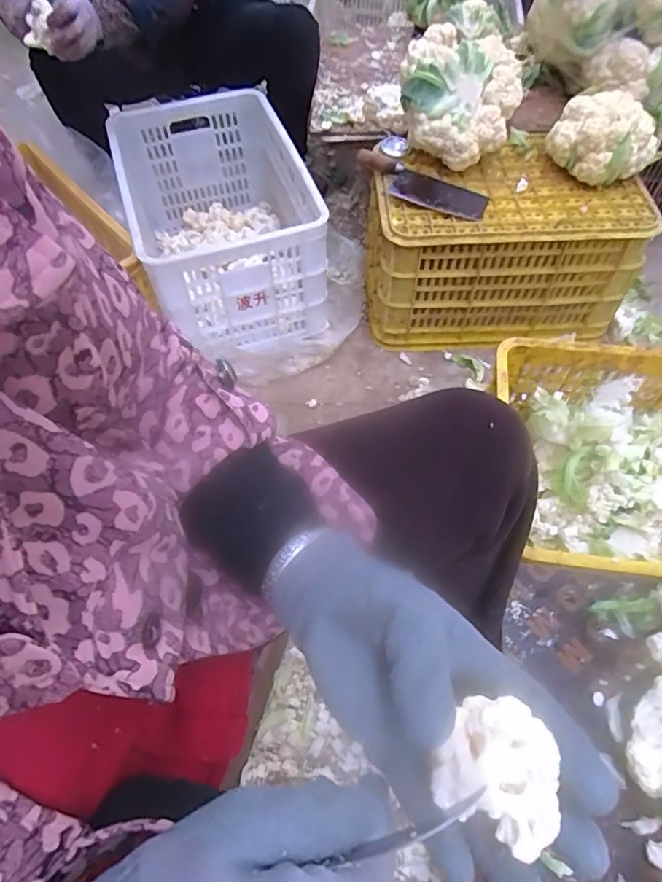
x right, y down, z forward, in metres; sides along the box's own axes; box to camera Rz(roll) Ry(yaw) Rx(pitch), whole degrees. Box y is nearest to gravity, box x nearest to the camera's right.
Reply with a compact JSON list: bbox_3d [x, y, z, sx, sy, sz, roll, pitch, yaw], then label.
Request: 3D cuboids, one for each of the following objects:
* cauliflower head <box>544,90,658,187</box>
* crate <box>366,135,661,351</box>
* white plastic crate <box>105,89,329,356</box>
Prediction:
[{"bbox_3d":[0.498,-0.567,0.984,0.131,0.114,0.164,-26,63,-12],"label":"cauliflower head"},{"bbox_3d":[0.338,-0.411,1.112,0.502,0.270,0.293,-5,61,-1],"label":"crate"},{"bbox_3d":[-0.242,-0.491,1.163,0.374,0.259,0.529,-13,61,-6],"label":"white plastic crate"}]

